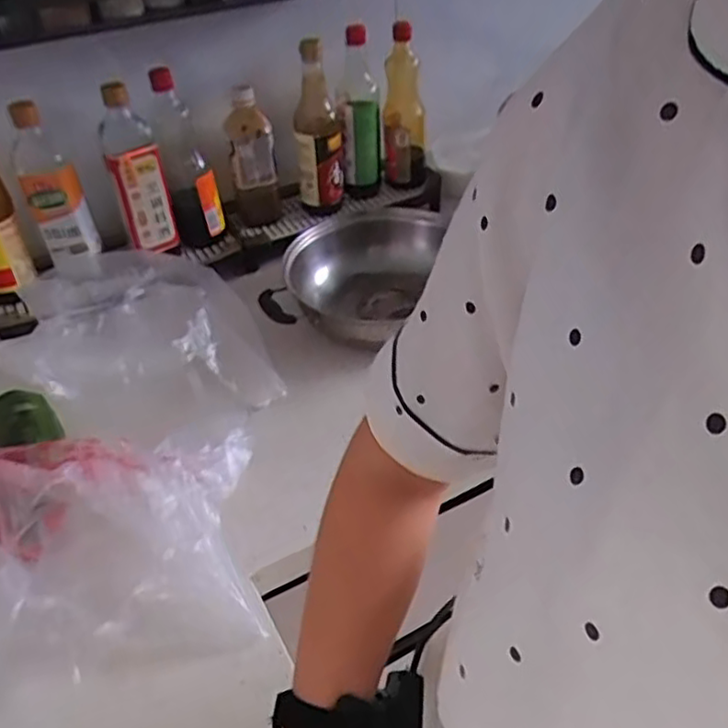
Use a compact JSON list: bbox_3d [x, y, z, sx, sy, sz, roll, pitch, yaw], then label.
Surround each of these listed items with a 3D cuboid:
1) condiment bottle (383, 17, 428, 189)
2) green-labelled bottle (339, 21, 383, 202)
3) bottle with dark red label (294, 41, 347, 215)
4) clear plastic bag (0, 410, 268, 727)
[{"bbox_3d":[0.062,-0.373,0.983,0.058,0.223,0.055,6,40,9],"label":"condiment bottle"},{"bbox_3d":[-0.004,-0.349,0.948,0.052,0.227,0.057,-1,40,2],"label":"green-labelled bottle"},{"bbox_3d":[-0.061,-0.315,0.918,0.060,0.217,0.060,-1,40,2],"label":"bottle with dark red label"},{"bbox_3d":[-0.234,0.172,0.577,0.318,0.119,0.247,-19,42,-19],"label":"clear plastic bag"}]

